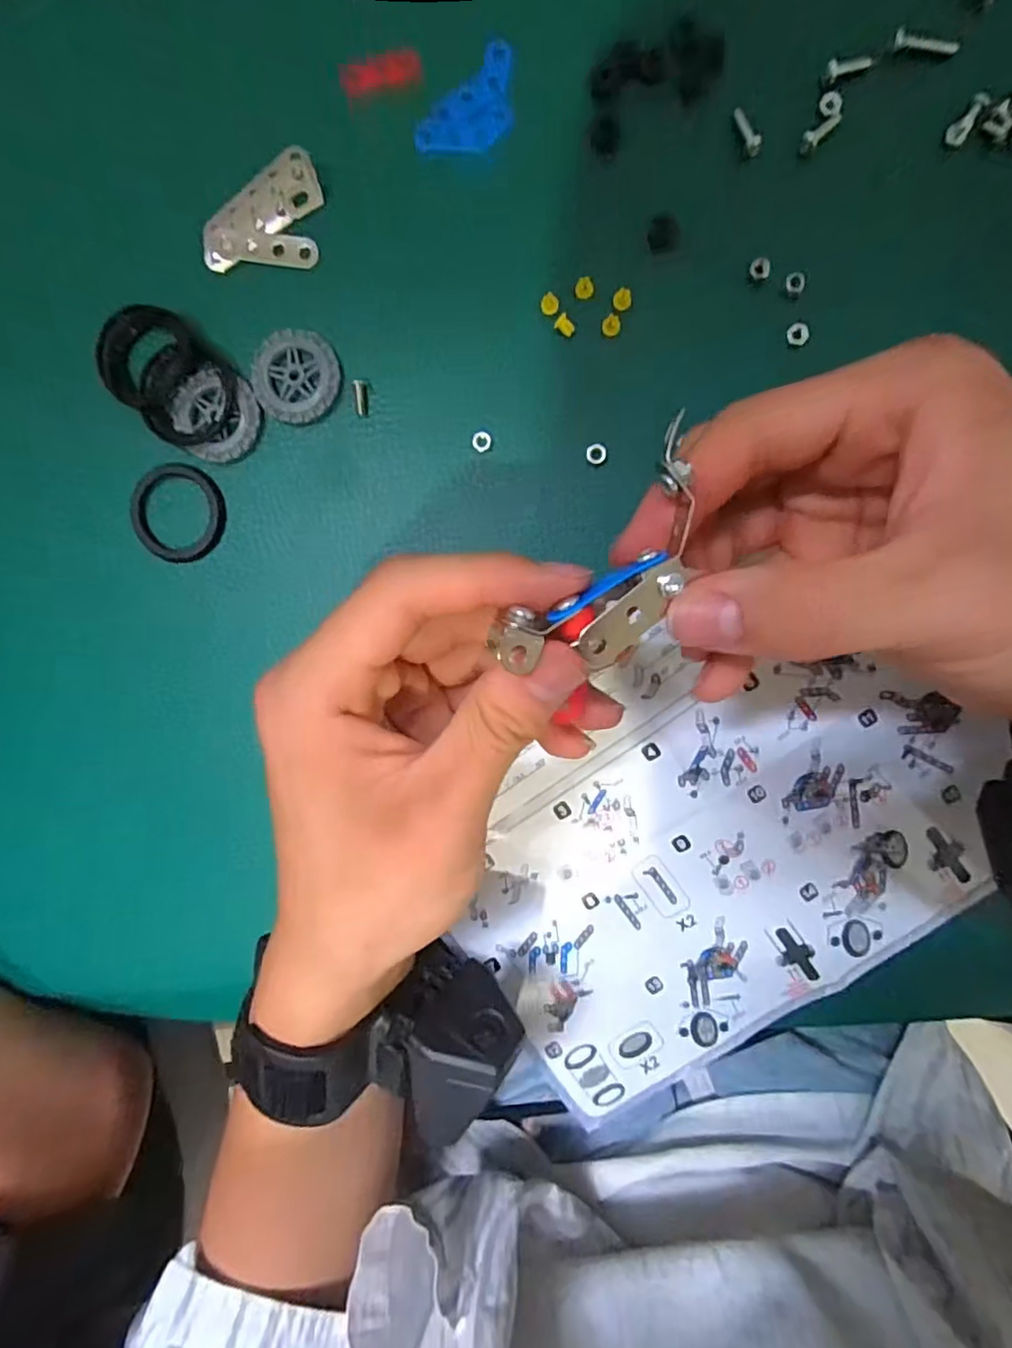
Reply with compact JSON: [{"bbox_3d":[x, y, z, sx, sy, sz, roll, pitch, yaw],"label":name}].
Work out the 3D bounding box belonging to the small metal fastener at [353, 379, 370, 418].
[{"bbox_3d":[-0.055,-0.104,0.233,0.005,0.004,0.013,2,93,6],"label":"small metal fastener"}]

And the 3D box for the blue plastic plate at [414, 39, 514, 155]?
[{"bbox_3d":[-0.011,-0.203,0.223,0.024,0.004,0.045,45,96,2],"label":"blue plastic plate"}]

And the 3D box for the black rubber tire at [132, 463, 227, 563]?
[{"bbox_3d":[-0.129,-0.063,0.245,0.037,0.006,0.037,0,93,6],"label":"black rubber tire"}]

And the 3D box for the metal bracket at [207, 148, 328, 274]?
[{"bbox_3d":[-0.092,-0.173,0.232,0.045,0.004,0.040,-3,93,6],"label":"metal bracket"}]

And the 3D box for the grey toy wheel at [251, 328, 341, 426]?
[{"bbox_3d":[-0.079,-0.112,0.235,0.032,0.004,0.033,0,93,6],"label":"grey toy wheel"}]

